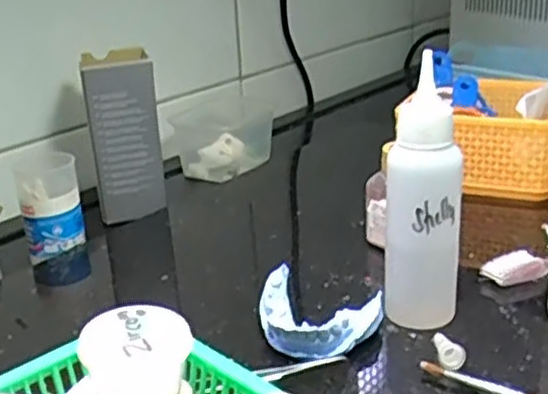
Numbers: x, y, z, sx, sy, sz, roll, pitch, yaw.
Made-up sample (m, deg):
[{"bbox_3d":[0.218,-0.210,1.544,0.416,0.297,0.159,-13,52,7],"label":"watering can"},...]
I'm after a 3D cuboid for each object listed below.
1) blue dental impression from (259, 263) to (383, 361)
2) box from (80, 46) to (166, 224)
[{"bbox_3d":[0.022,0.067,0.404,0.069,0.022,0.057,6,23,20],"label":"blue dental impression"},{"bbox_3d":[-0.125,-0.052,0.610,0.058,0.128,0.057,-9,23,-16],"label":"box"}]

